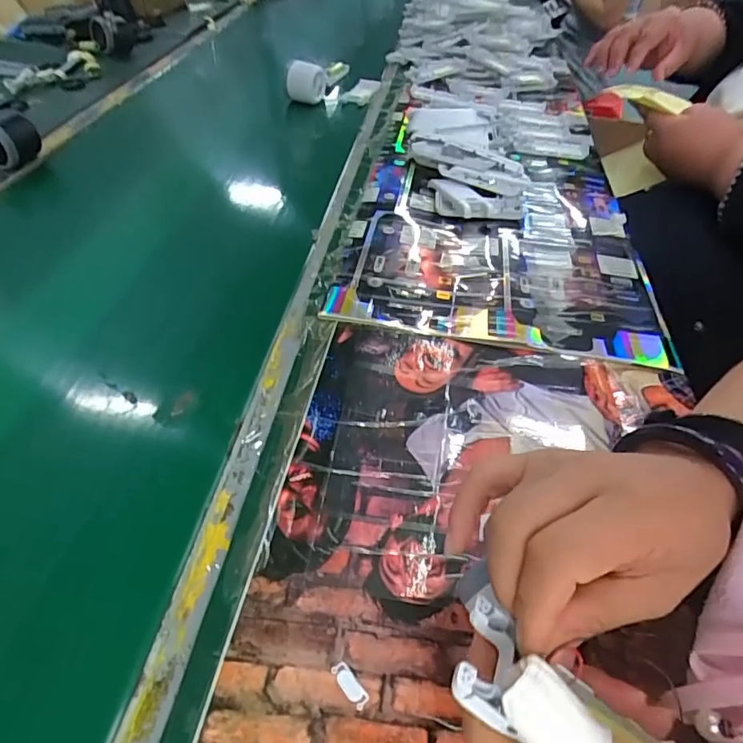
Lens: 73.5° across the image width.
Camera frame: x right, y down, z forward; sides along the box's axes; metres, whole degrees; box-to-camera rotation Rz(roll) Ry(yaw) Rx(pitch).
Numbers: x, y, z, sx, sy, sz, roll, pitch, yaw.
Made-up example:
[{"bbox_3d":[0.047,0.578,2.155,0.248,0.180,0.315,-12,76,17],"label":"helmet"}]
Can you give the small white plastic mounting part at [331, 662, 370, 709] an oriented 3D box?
[{"bbox_3d":[-0.011,0.162,0.257,0.009,0.004,0.023,-31,55,-28],"label":"small white plastic mounting part"}]

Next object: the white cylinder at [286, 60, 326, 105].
[{"bbox_3d":[-0.108,-0.494,0.839,0.066,0.052,0.060,0,47,-3],"label":"white cylinder"}]

